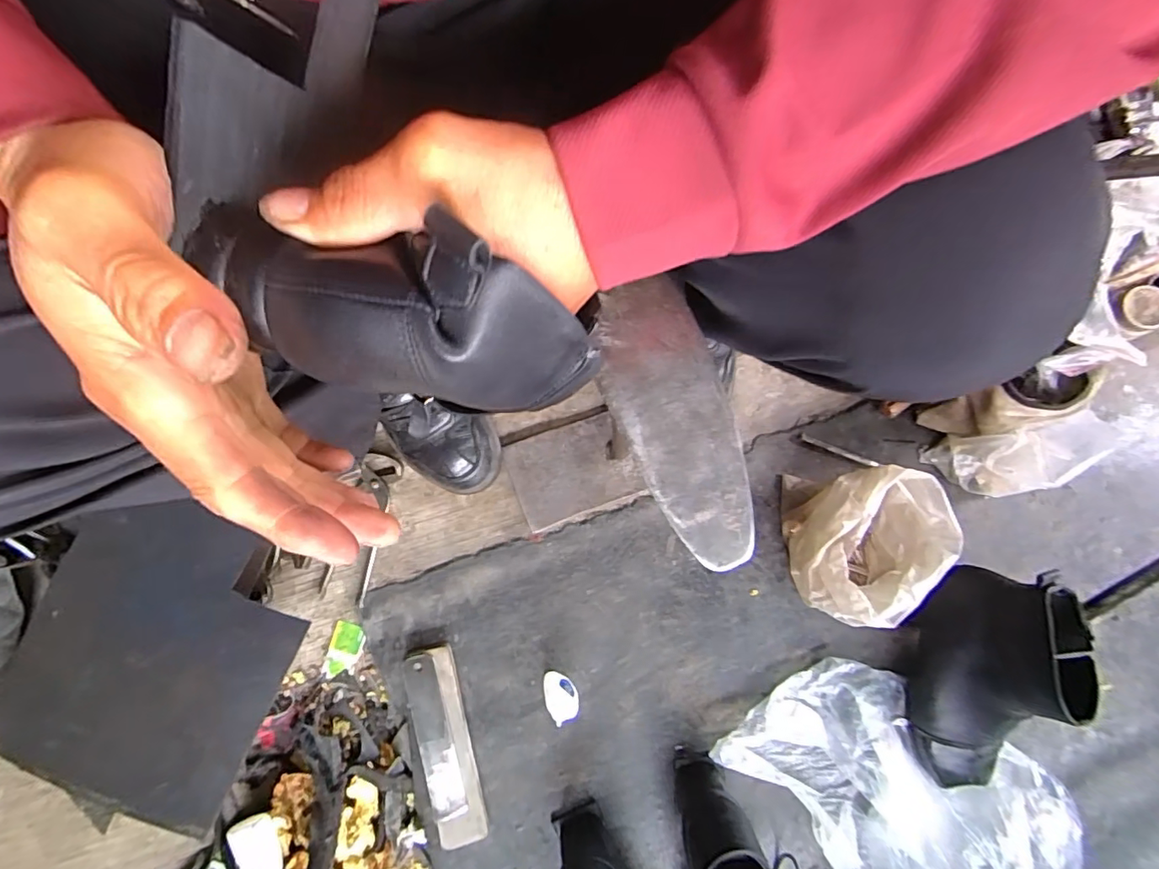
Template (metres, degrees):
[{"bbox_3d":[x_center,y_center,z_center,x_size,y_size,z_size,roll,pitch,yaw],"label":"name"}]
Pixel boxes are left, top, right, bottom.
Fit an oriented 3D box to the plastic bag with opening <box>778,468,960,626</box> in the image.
[{"bbox_3d":[0.280,0.103,0.540,0.162,0.106,0.124,-34,82,-5],"label":"plastic bag with opening"}]

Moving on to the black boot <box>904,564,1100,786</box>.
[{"bbox_3d":[0.384,0.233,0.506,0.109,0.137,0.209,10,81,2],"label":"black boot"}]

